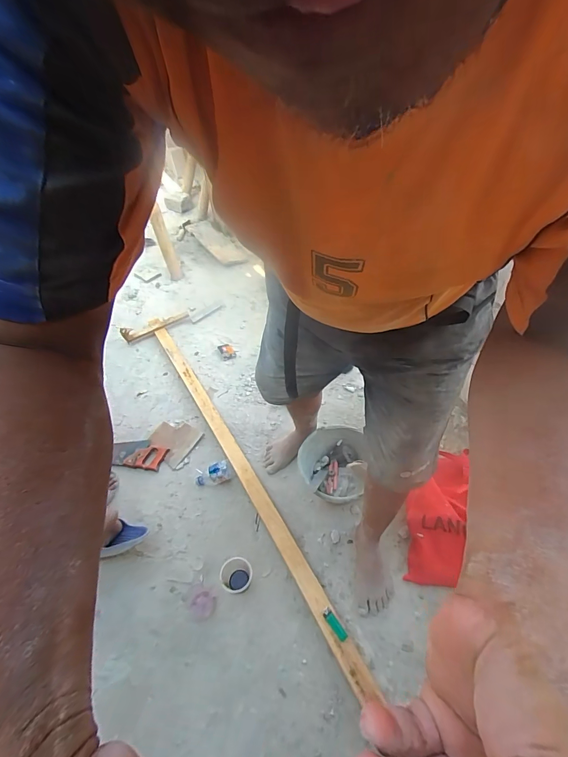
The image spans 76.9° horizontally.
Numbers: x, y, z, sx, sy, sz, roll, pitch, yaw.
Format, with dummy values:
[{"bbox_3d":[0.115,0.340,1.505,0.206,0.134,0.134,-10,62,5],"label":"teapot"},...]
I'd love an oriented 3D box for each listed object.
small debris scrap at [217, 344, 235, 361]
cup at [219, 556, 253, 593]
[{"bbox_3d":[-0.269,-0.125,1.681,0.065,0.021,0.096,-20,51,-11],"label":"small debris scrap"},{"bbox_3d":[-0.136,0.573,1.041,0.091,0.058,0.088,-3,50,3],"label":"cup"}]

